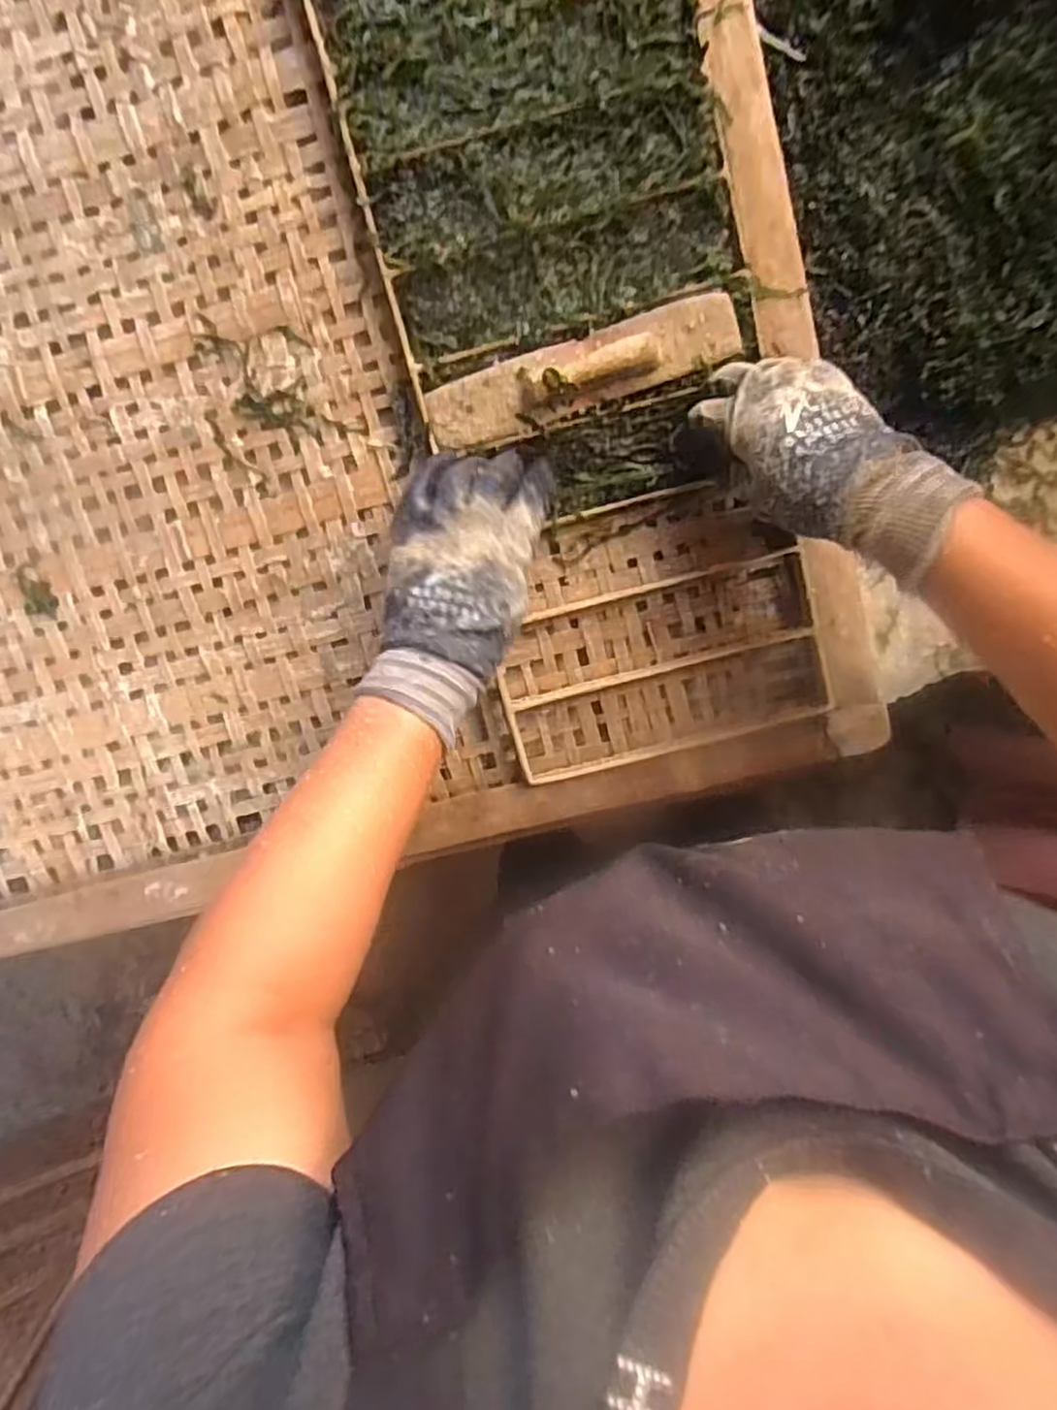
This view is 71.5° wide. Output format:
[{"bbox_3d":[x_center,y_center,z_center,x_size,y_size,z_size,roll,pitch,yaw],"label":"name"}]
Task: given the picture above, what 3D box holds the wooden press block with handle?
[{"bbox_3d":[0.034,-0.216,0.477,0.208,0.042,0.049,-18,91,6],"label":"wooden press block with handle"}]

